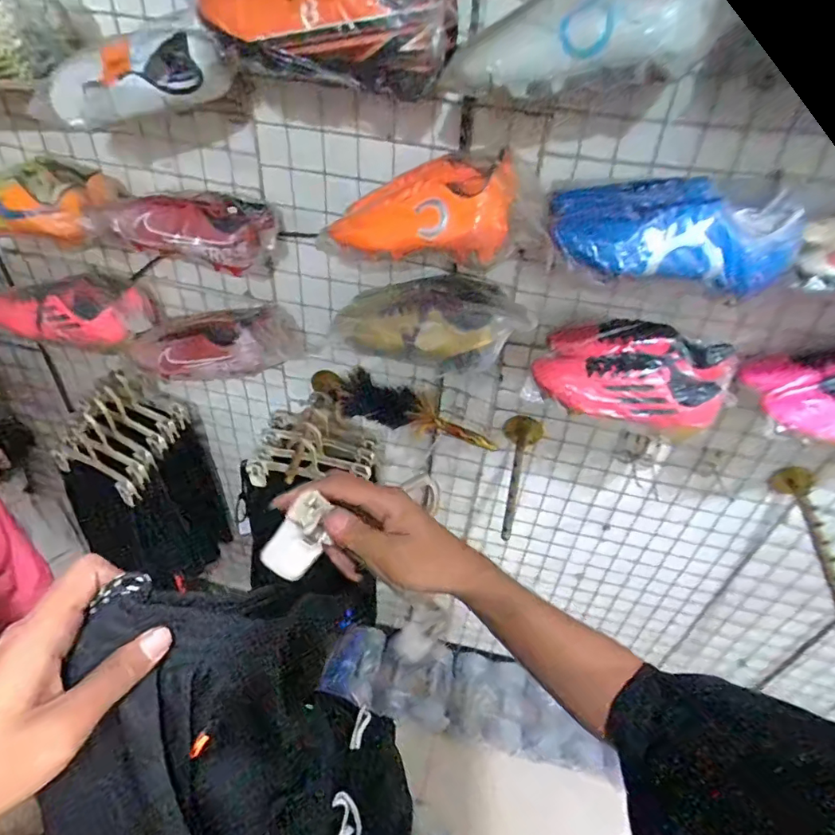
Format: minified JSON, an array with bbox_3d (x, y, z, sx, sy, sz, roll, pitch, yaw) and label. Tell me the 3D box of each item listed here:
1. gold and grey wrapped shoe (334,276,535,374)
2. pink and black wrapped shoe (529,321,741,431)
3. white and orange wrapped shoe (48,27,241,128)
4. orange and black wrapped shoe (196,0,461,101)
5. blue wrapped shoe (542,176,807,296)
[{"bbox_3d":[0.024,-0.151,0.758,0.268,0.086,0.141,9,40,5],"label":"gold and grey wrapped shoe"},{"bbox_3d":[0.306,-0.071,0.721,0.245,0.094,0.132,20,42,18],"label":"pink and black wrapped shoe"},{"bbox_3d":[-0.351,-0.432,0.638,0.245,0.079,0.098,-4,39,10],"label":"white and orange wrapped shoe"},{"bbox_3d":[-0.089,-0.436,0.555,0.255,0.109,0.122,11,40,8],"label":"orange and black wrapped shoe"},{"bbox_3d":[0.309,-0.218,0.598,0.283,0.098,0.130,4,40,-1],"label":"blue wrapped shoe"}]

